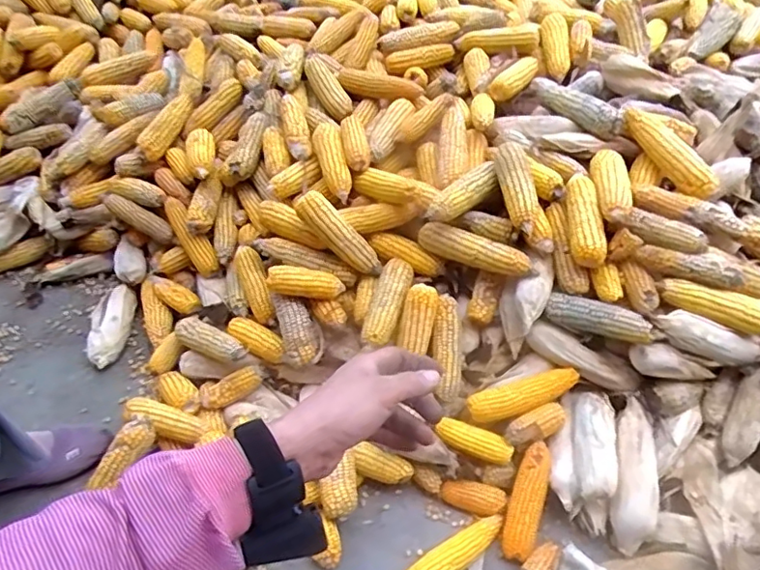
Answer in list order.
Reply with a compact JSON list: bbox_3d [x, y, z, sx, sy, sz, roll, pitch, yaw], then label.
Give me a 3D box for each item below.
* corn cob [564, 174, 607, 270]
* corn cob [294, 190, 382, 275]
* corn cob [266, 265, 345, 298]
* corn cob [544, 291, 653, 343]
[{"bbox_3d":[0.313,-0.102,0.868,0.049,0.039,0.156,1,64,2],"label":"corn cob"},{"bbox_3d":[-0.067,-0.082,0.919,0.169,0.058,0.054,45,58,7],"label":"corn cob"},{"bbox_3d":[-0.123,-0.006,0.922,0.124,0.034,0.040,7,48,6],"label":"corn cob"},{"bbox_3d":[0.326,0.049,0.842,0.147,0.036,0.036,18,48,34],"label":"corn cob"}]

